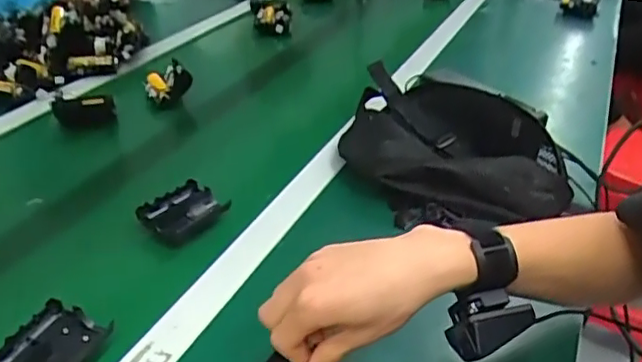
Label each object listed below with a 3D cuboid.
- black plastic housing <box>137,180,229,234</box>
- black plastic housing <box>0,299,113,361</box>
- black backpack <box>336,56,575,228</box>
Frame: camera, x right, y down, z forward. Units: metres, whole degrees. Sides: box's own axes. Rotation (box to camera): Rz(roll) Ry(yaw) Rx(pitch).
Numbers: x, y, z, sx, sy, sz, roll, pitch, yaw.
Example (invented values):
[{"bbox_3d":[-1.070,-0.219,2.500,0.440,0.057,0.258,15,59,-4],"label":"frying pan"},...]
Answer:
[{"bbox_3d":[-0.149,0.032,0.646,0.068,0.018,0.081,30,40,33],"label":"black plastic housing"},{"bbox_3d":[-0.218,0.136,0.479,0.066,0.018,0.079,18,35,18],"label":"black plastic housing"},{"bbox_3d":[0.163,-0.051,0.751,0.261,0.083,0.288,9,33,6],"label":"black backpack"}]

